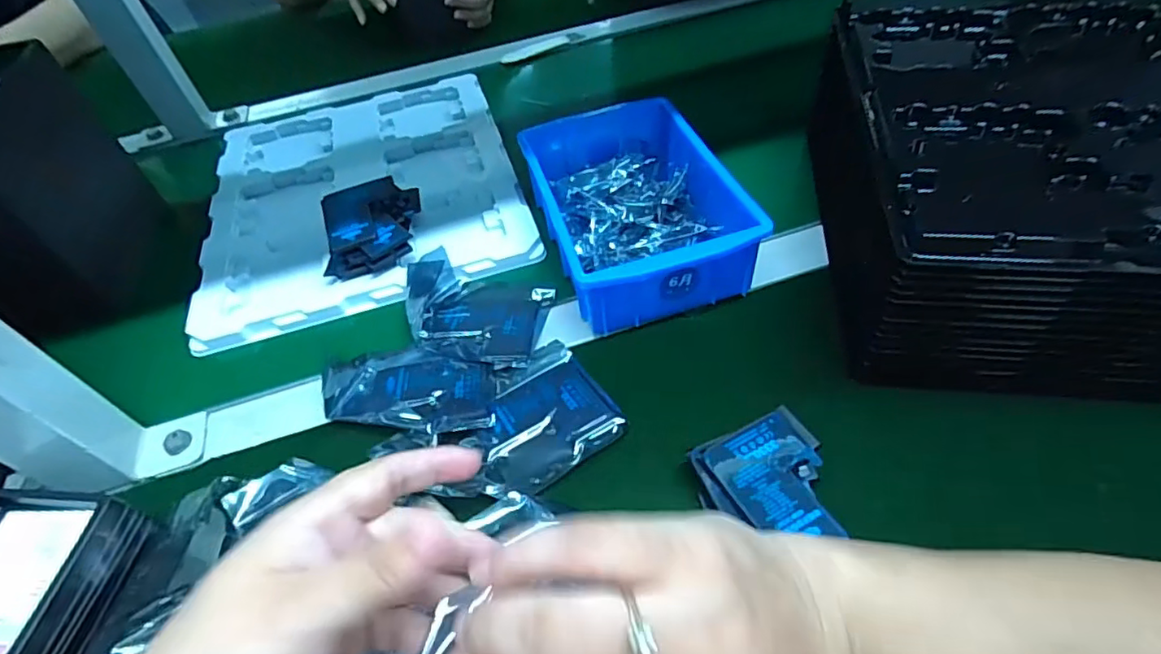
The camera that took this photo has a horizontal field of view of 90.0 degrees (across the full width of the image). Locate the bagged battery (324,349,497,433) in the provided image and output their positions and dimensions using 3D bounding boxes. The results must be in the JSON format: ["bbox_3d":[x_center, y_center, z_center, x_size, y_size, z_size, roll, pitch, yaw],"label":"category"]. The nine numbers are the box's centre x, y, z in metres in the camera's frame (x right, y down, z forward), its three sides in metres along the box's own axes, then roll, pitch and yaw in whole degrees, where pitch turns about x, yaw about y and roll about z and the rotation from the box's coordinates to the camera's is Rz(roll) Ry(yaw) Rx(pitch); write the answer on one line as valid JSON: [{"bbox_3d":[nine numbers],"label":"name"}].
[{"bbox_3d":[-0.113,0.040,0.386,0.121,0.009,0.063,7,51,12],"label":"bagged battery"}]

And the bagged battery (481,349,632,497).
[{"bbox_3d":[-0.022,0.059,0.362,0.091,0.013,0.073,-33,54,-20],"label":"bagged battery"}]

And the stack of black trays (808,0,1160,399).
[{"bbox_3d":[0.285,-0.100,0.384,0.203,0.116,0.262,3,51,9],"label":"stack of black trays"}]

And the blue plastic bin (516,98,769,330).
[{"bbox_3d":[0.037,-0.096,0.447,0.126,0.063,0.196,-15,50,-6],"label":"blue plastic bin"}]

